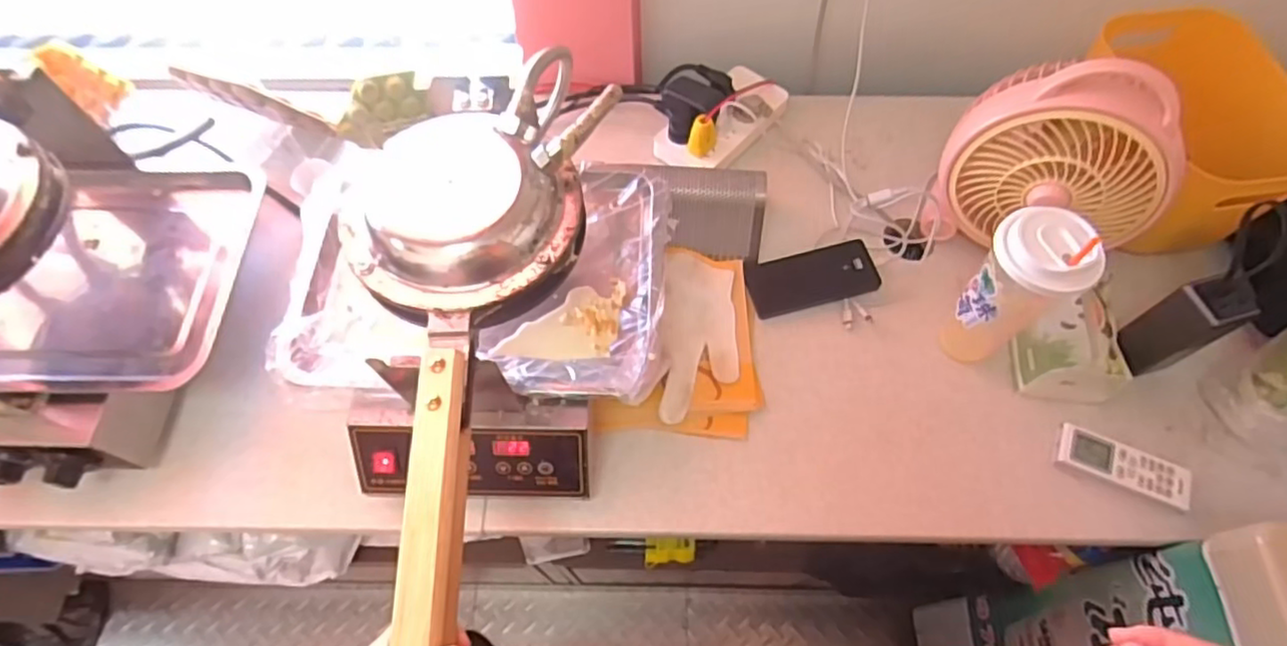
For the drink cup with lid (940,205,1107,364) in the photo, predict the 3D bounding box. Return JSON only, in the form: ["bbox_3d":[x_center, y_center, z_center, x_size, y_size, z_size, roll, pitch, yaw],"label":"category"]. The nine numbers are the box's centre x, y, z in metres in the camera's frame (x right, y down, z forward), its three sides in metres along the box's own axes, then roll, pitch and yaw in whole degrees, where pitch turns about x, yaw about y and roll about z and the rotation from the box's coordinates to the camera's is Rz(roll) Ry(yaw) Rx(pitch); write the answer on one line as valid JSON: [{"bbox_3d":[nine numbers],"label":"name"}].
[{"bbox_3d":[0.356,-0.026,0.646,0.073,0.208,0.080,0,62,1],"label":"drink cup with lid"}]

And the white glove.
[{"bbox_3d":[0.061,0.012,0.727,0.091,0.027,0.194,1,62,2],"label":"white glove"}]

